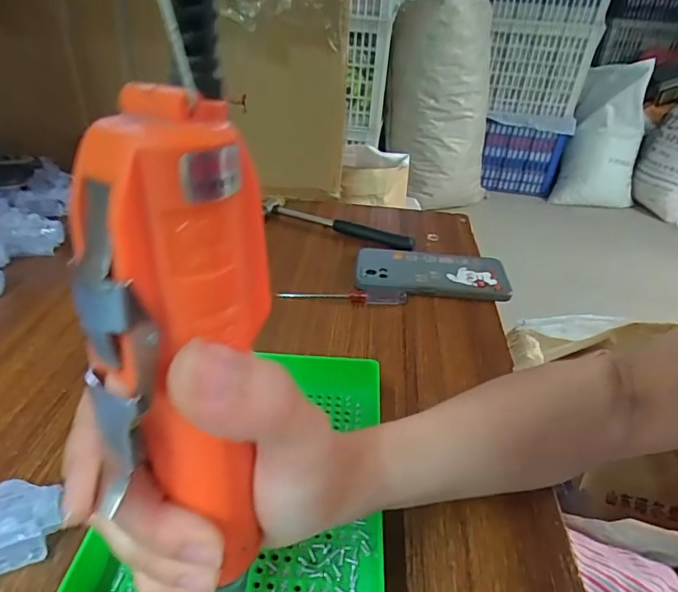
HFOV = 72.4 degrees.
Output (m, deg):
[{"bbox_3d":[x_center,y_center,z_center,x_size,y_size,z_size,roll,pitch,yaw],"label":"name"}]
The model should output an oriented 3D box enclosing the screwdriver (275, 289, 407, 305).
[{"bbox_3d":[0.003,-0.003,0.482,0.132,0.010,0.018,5,34,2],"label":"screwdriver"}]

